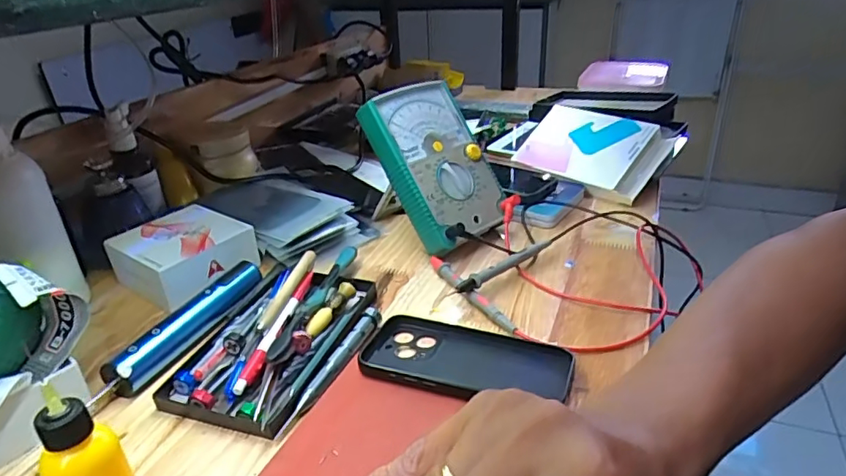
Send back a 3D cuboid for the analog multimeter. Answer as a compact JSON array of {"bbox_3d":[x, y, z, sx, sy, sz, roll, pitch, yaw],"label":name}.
[{"bbox_3d":[0.015,-0.075,0.556,0.104,0.165,0.035,-26,-2,-27],"label":"analog multimeter"}]

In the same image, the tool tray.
[{"bbox_3d":[-0.116,0.070,0.438,0.111,0.033,0.178,11,31,16],"label":"tool tray"}]

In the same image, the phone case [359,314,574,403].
[{"bbox_3d":[0.031,0.089,0.402,0.149,0.012,0.076,9,30,14],"label":"phone case"}]

